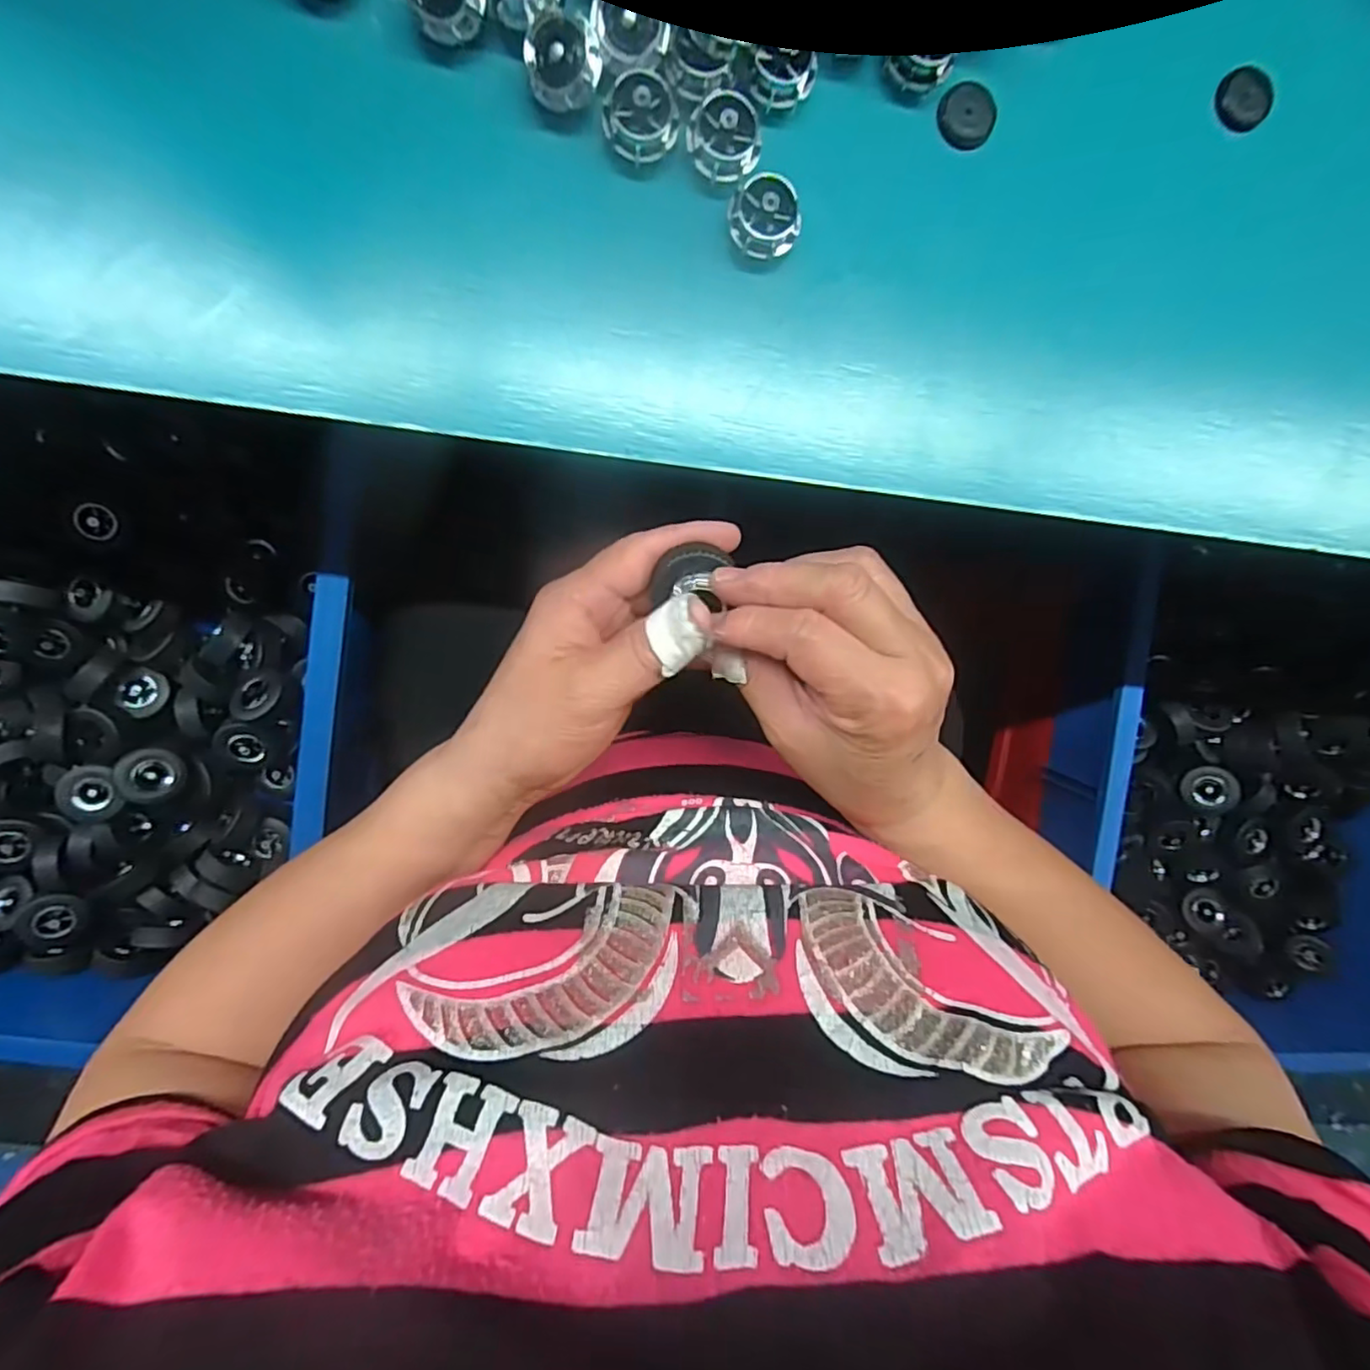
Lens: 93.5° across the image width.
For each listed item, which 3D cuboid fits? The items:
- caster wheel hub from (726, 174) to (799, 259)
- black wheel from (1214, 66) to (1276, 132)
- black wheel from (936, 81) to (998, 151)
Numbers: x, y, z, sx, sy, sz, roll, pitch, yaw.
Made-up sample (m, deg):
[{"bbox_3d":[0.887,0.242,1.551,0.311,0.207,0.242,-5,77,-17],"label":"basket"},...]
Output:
[{"bbox_3d":[0.028,-0.162,0.223,0.022,0.012,0.023,0,97,-4],"label":"caster wheel hub"},{"bbox_3d":[0.218,-0.228,0.250,0.022,0.008,0.022,0,97,-4],"label":"black wheel"},{"bbox_3d":[0.105,-0.210,0.238,0.022,0.004,0.022,0,97,-4],"label":"black wheel"}]

